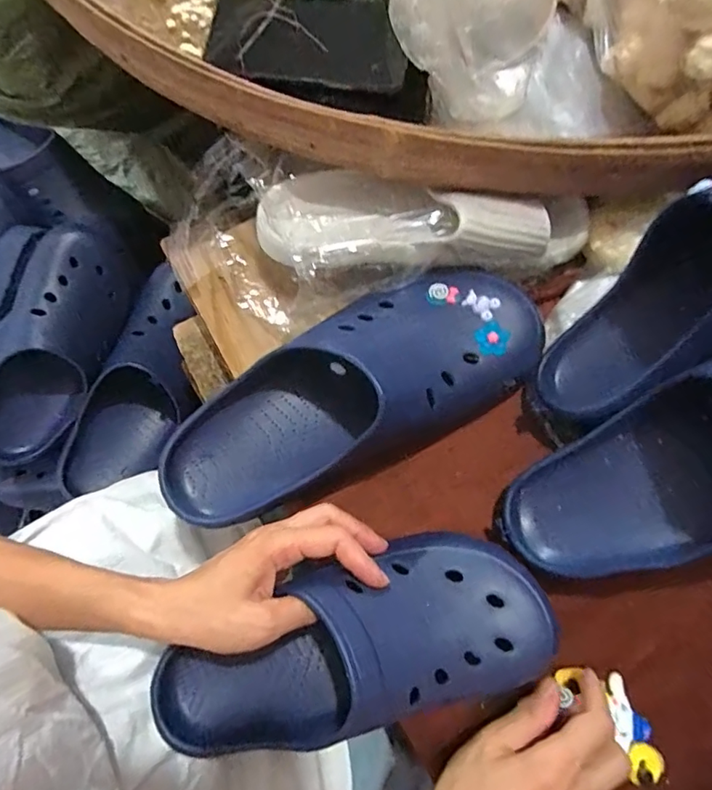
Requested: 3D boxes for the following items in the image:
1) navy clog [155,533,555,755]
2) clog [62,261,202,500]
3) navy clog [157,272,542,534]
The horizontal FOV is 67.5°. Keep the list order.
[{"bbox_3d":[-0.006,0.163,0.337,0.251,0.074,0.101,-21,80,4],"label":"navy clog"},{"bbox_3d":[-0.235,-0.009,0.590,0.106,0.076,0.267,24,77,8],"label":"clog"},{"bbox_3d":[-0.004,-0.004,0.388,0.299,0.097,0.112,-27,76,-5],"label":"navy clog"}]

